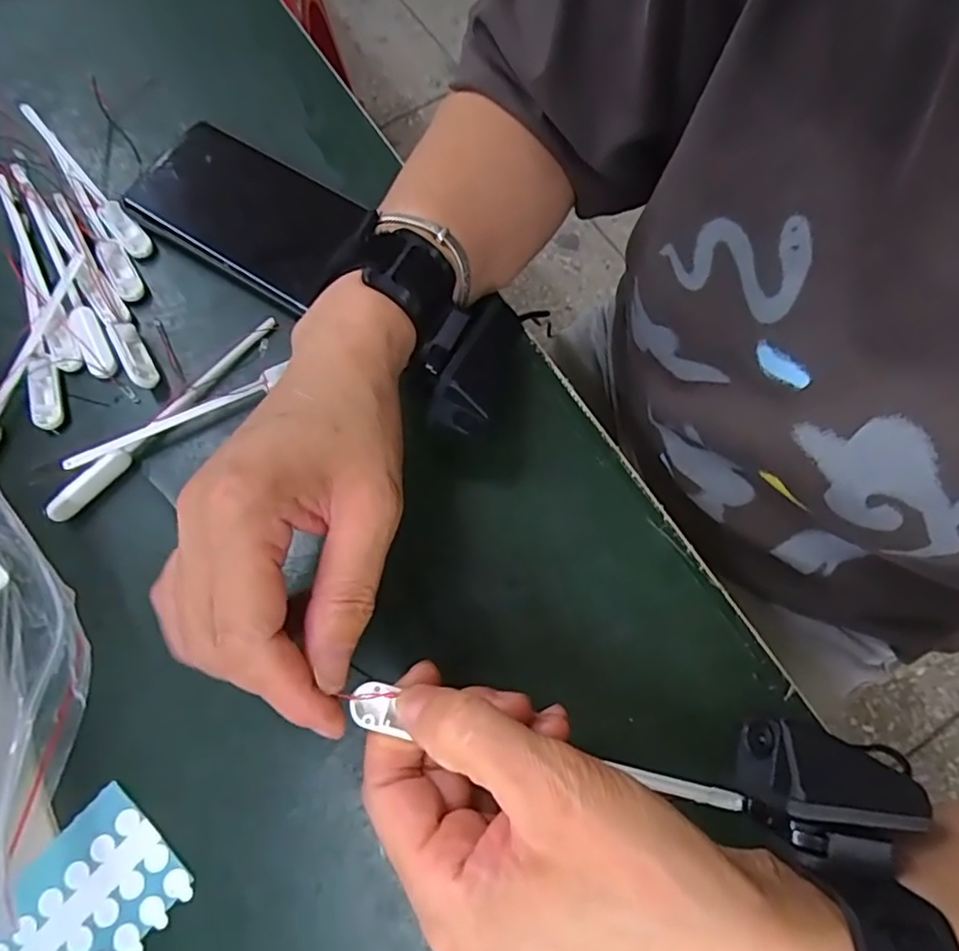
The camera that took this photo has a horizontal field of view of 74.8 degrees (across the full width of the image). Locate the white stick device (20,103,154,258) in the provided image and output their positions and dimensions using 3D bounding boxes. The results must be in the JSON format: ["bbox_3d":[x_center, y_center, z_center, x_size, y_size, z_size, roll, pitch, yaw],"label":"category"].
[{"bbox_3d":[-0.237,-0.177,0.372,0.014,0.004,0.141,-41,75,-11],"label":"white stick device"}]

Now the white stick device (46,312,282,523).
[{"bbox_3d":[-0.159,-0.032,0.320,0.009,0.012,0.143,38,77,14],"label":"white stick device"}]

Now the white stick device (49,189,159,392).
[{"bbox_3d":[-0.213,-0.106,0.348,0.014,0.009,0.146,-33,73,-8],"label":"white stick device"}]

